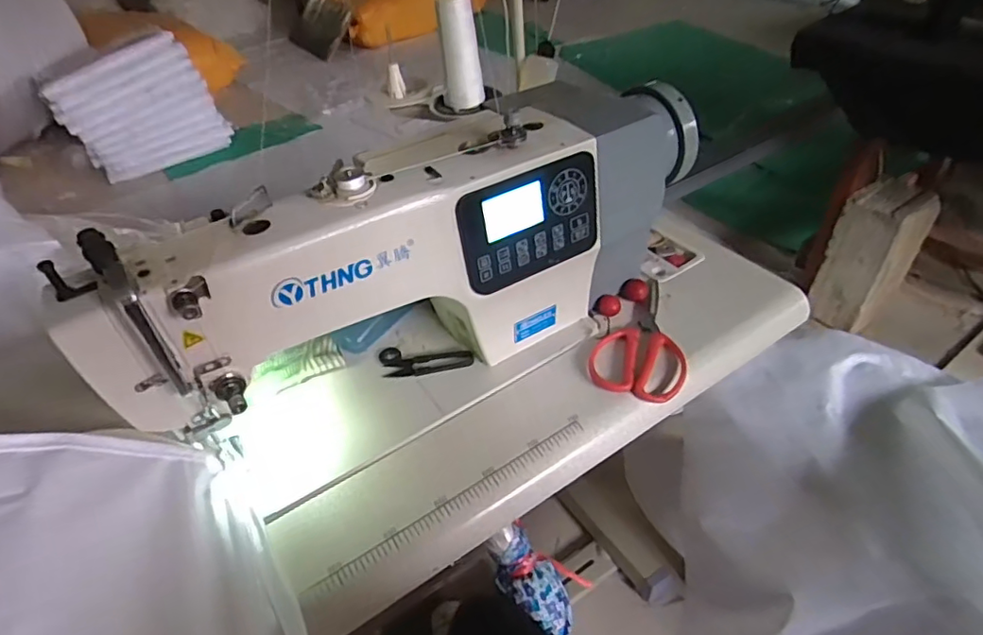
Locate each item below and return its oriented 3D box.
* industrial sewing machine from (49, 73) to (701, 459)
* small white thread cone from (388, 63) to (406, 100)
[{"bbox_3d":[-0.048,-0.055,0.576,0.601,0.240,0.136,-25,46,-20],"label":"industrial sewing machine"},{"bbox_3d":[-0.161,-0.400,0.960,0.027,0.052,0.025,-4,43,1],"label":"small white thread cone"}]

